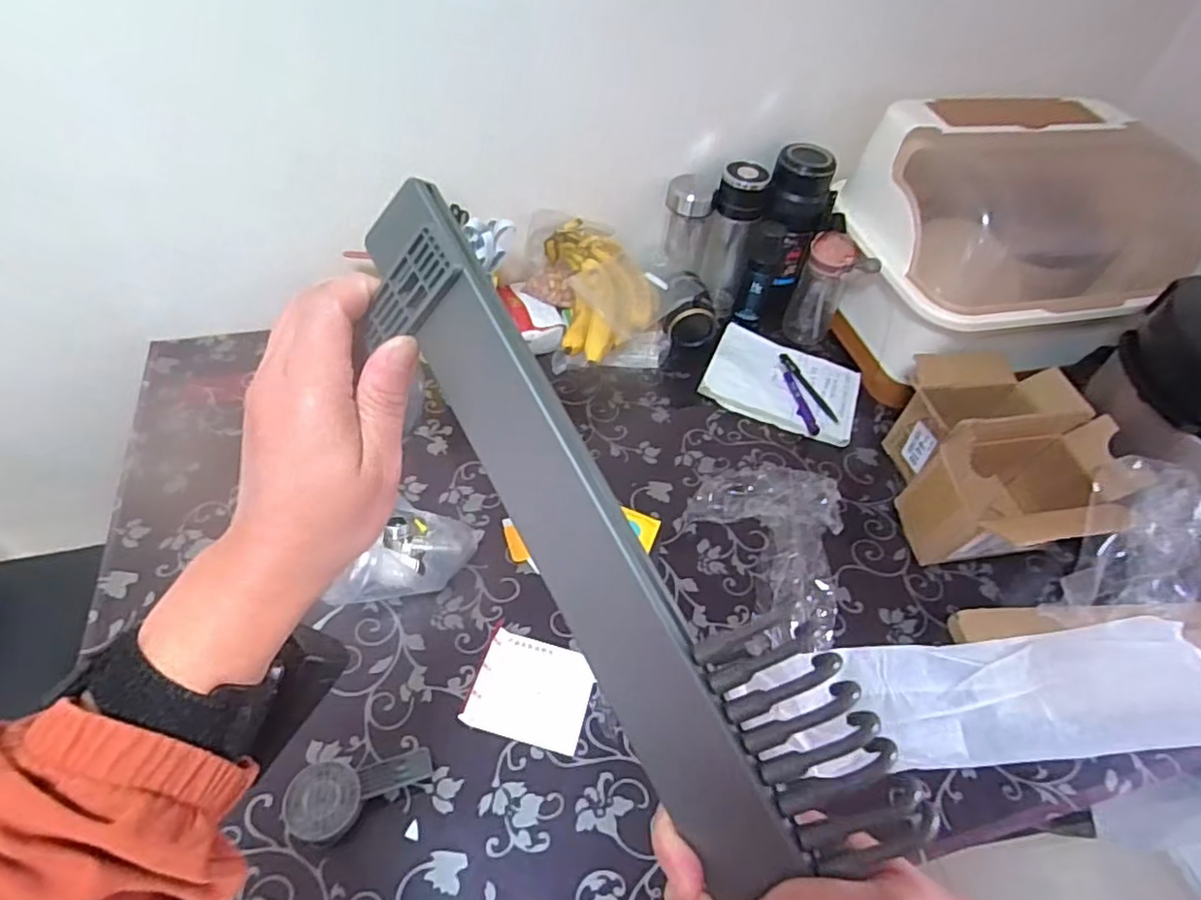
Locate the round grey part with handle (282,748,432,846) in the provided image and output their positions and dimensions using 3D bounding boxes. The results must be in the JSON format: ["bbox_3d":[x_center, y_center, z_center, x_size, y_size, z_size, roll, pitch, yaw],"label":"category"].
[{"bbox_3d":[-0.203,0.294,0.553,0.115,0.029,0.055,-7,51,-12],"label":"round grey part with handle"}]

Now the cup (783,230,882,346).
[{"bbox_3d":[0.326,-0.222,0.948,0.082,0.169,0.069,13,50,4],"label":"cup"}]

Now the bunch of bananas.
[{"bbox_3d":[0.009,-0.218,0.878,0.140,0.087,0.201,-7,52,-12],"label":"bunch of bananas"}]

